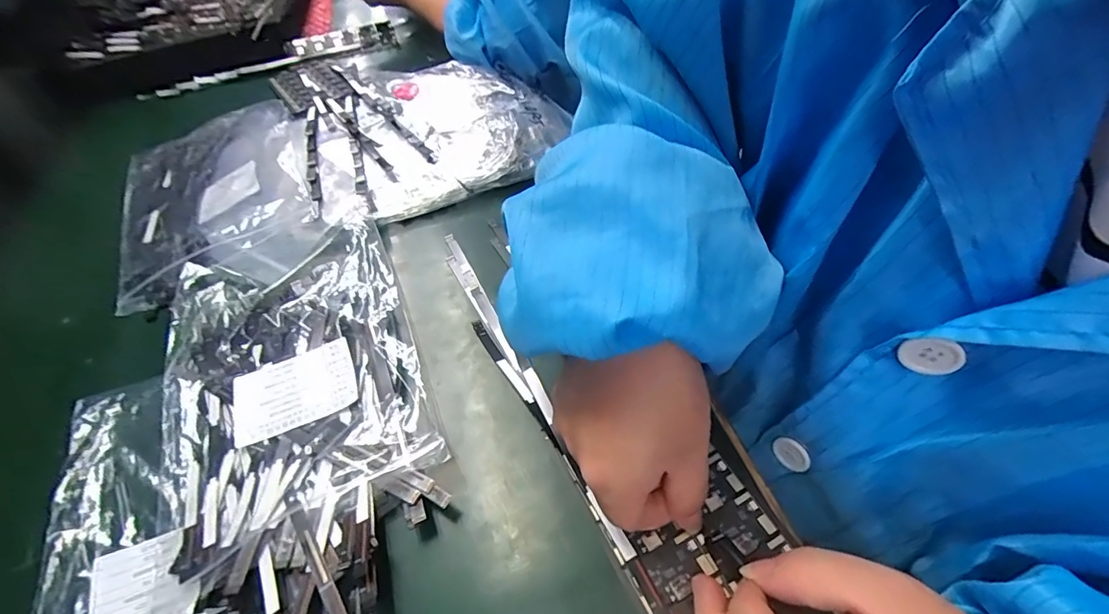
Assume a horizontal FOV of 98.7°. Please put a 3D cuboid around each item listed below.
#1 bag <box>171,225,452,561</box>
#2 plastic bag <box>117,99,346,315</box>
[{"bbox_3d":[-0.167,0.033,0.302,0.145,0.017,0.207,-22,53,-13],"label":"bag"},{"bbox_3d":[-0.298,-0.105,0.412,0.158,0.020,0.259,-27,55,-17],"label":"plastic bag"}]

